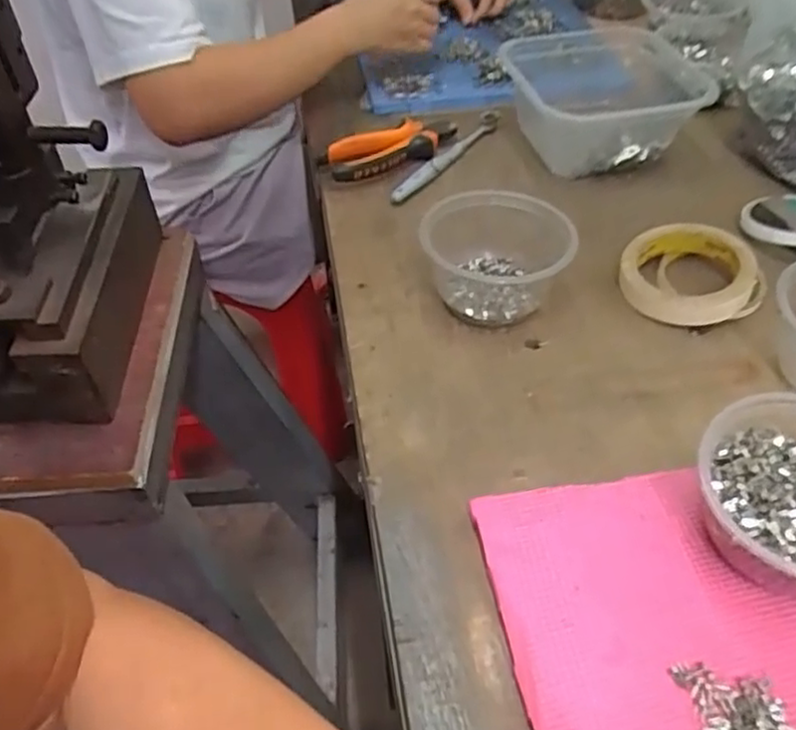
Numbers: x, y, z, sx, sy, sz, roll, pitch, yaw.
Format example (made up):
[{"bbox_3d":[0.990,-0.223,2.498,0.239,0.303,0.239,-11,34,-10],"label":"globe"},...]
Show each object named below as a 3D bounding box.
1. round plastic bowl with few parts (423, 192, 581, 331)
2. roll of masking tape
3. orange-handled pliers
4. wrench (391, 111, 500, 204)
[{"bbox_3d":[0.076,-0.082,0.551,0.119,0.068,0.093,10,48,14],"label":"round plastic bowl with few parts"},{"bbox_3d":[0.231,-0.074,0.561,0.095,0.033,0.092,-3,46,3],"label":"roll of masking tape"},{"bbox_3d":[-0.003,-0.215,0.699,0.143,0.029,0.050,-18,47,-12],"label":"orange-handled pliers"},{"bbox_3d":[0.050,-0.208,0.706,0.018,0.019,0.189,27,54,27],"label":"wrench"}]

